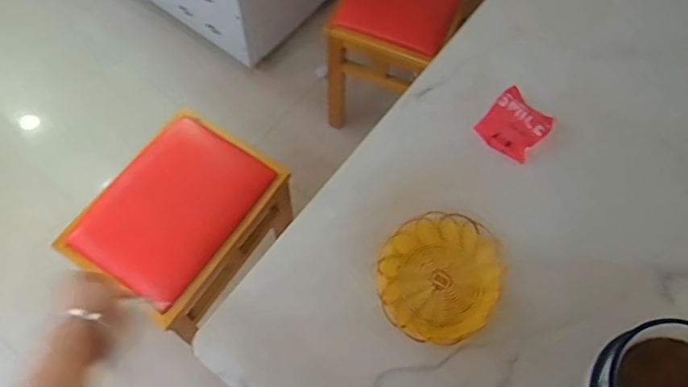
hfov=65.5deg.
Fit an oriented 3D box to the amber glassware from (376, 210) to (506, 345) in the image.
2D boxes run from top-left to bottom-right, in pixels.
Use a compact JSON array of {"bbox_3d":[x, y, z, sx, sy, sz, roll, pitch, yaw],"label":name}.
[{"bbox_3d":[0.122,0.111,0.699,0.152,0.039,0.166,1,66,-2],"label":"amber glassware"}]

